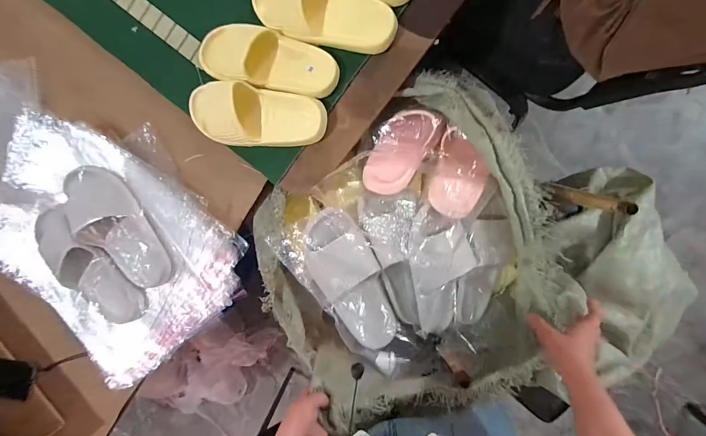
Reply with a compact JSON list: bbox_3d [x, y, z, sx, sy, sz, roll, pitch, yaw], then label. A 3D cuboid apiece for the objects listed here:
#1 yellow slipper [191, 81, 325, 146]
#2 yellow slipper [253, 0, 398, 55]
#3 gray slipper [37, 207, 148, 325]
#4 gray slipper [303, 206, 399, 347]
[{"bbox_3d":[-0.166,-0.171,0.563,0.238,0.055,0.097,5,96,7],"label":"yellow slipper"},{"bbox_3d":[-0.052,-0.340,0.535,0.246,0.061,0.104,13,97,6],"label":"yellow slipper"},{"bbox_3d":[-0.497,0.095,0.613,0.104,0.052,0.250,-42,89,9],"label":"gray slipper"},{"bbox_3d":[0.002,0.111,0.597,0.109,0.054,0.261,-29,91,9],"label":"gray slipper"}]

